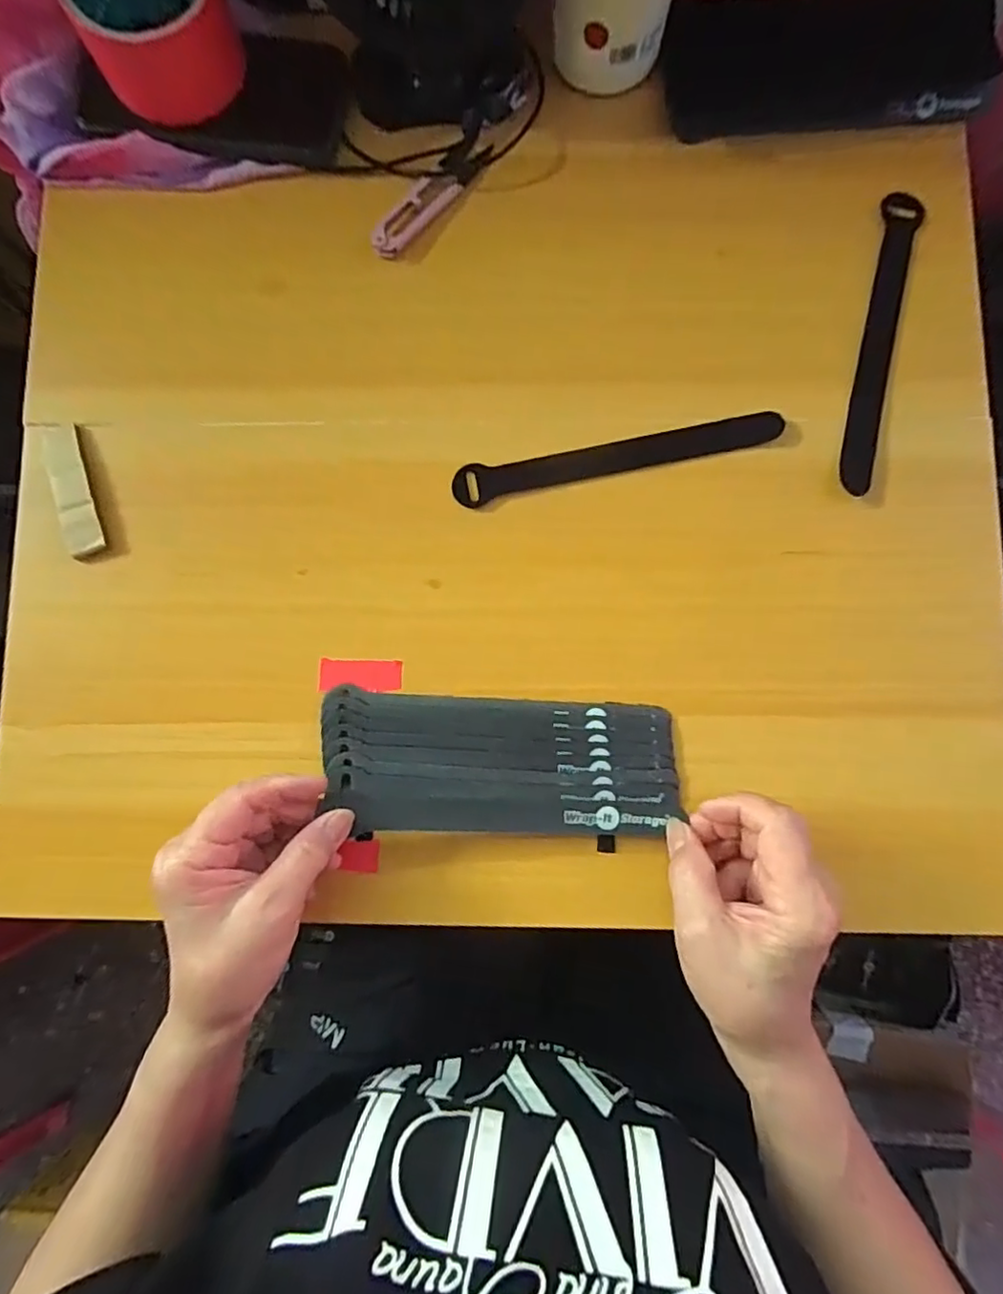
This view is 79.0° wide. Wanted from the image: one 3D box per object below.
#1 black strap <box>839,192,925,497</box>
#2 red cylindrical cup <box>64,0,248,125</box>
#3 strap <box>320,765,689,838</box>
[{"bbox_3d":[0.225,-0.182,0.364,0.024,0.006,0.187,14,85,0],"label":"black strap"},{"bbox_3d":[-0.208,-0.383,0.364,0.083,0.048,0.085,0,85,2],"label":"red cylindrical cup"},{"bbox_3d":[-0.002,0.091,0.341,0.189,0.008,0.030,3,88,3],"label":"strap"}]

